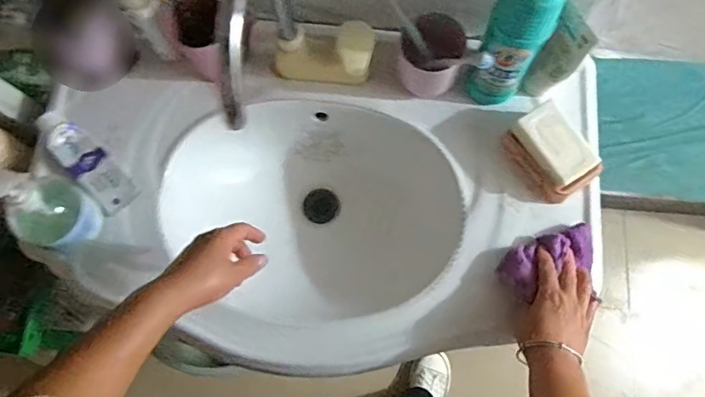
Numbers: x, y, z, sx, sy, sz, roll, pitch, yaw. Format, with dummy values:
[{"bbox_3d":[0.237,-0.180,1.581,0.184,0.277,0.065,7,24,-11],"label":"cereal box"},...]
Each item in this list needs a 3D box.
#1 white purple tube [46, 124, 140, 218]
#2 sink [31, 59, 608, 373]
[{"bbox_3d":[-0.359,-0.042,0.702,0.055,0.033,0.137,-43,91,-11],"label":"white purple tube"},{"bbox_3d":[-0.035,0.031,0.771,0.747,0.249,0.405,2,74,1],"label":"sink"}]

